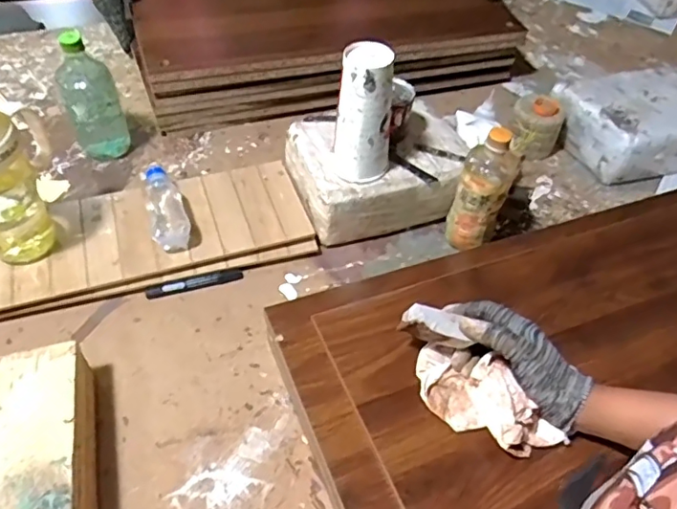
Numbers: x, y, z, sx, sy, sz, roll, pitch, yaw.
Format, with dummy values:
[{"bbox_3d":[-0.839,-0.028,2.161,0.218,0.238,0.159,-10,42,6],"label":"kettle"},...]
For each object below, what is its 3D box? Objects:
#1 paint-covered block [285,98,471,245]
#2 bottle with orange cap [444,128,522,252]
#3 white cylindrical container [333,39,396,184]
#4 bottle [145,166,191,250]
[{"bbox_3d":[0.068,-0.142,0.838,0.270,0.116,0.203,-15,52,-11],"label":"paint-covered block"},{"bbox_3d":[0.202,-0.093,0.749,0.075,0.186,0.071,16,52,14],"label":"bottle with orange cap"},{"bbox_3d":[0.033,-0.177,0.716,0.079,0.191,0.074,0,50,1],"label":"white cylindrical container"},{"bbox_3d":[-0.248,-0.069,0.762,0.050,0.041,0.156,-18,52,-13],"label":"bottle"}]

